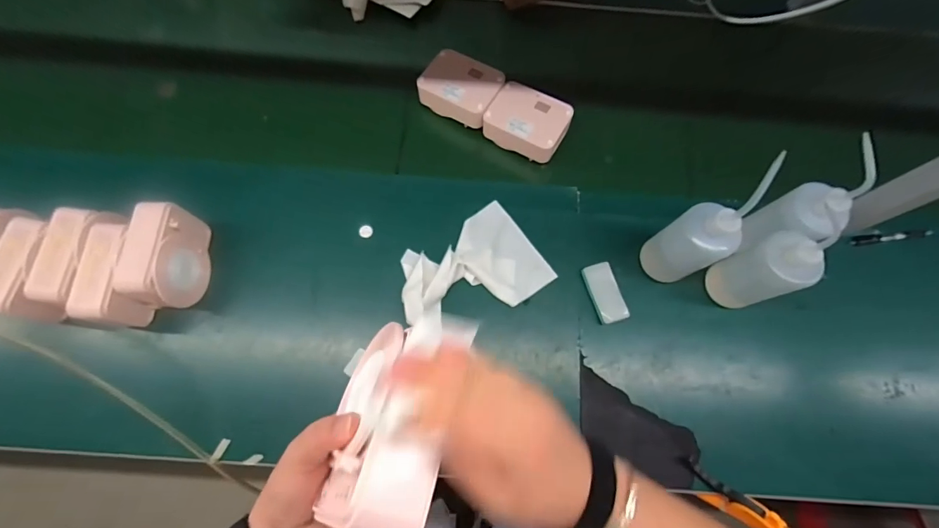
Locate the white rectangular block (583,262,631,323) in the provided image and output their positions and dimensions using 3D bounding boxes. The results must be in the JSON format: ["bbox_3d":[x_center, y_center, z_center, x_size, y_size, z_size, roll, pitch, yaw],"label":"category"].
[{"bbox_3d":[0.207,0.044,0.645,0.048,0.019,0.091,-14,74,-6],"label":"white rectangular block"}]

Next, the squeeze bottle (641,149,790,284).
[{"bbox_3d":[0.313,-0.037,0.563,0.078,0.228,0.077,-25,76,-9],"label":"squeeze bottle"}]

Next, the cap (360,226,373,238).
[{"bbox_3d":[-0.164,-0.051,0.670,0.021,0.014,0.017,-35,78,-12],"label":"cap"}]

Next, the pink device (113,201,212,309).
[{"bbox_3d":[-0.416,-0.006,0.591,0.066,0.102,0.132,4,73,-1],"label":"pink device"}]

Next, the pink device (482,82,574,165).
[{"bbox_3d":[0.098,-0.241,0.715,0.129,0.052,0.107,30,75,7],"label":"pink device"}]

